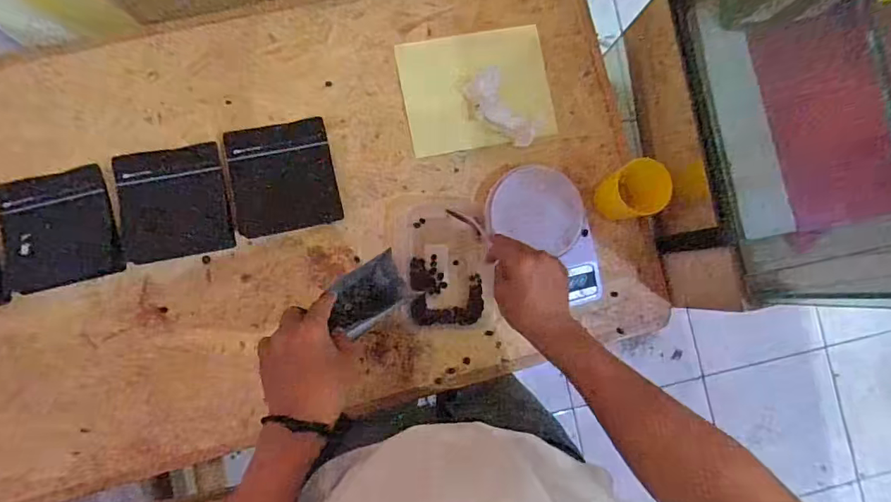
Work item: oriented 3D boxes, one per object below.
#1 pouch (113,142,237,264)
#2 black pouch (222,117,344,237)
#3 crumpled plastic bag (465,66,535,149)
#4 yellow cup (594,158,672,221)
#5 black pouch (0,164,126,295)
[{"bbox_3d":[-0.361,-0.063,0.649,0.138,0.008,0.142,-9,87,-6],"label":"pouch"},{"bbox_3d":[-0.219,-0.099,0.657,0.135,0.007,0.141,-11,88,-6],"label":"black pouch"},{"bbox_3d":[0.078,-0.196,0.681,0.050,0.027,0.116,-37,91,-7],"label":"crumpled plastic bag"},{"bbox_3d":[0.240,-0.077,0.646,0.071,0.093,0.071,-13,88,-6],"label":"yellow cup"},{"bbox_3d":[-0.502,-0.027,0.629,0.129,0.010,0.140,-13,88,-6],"label":"black pouch"}]

